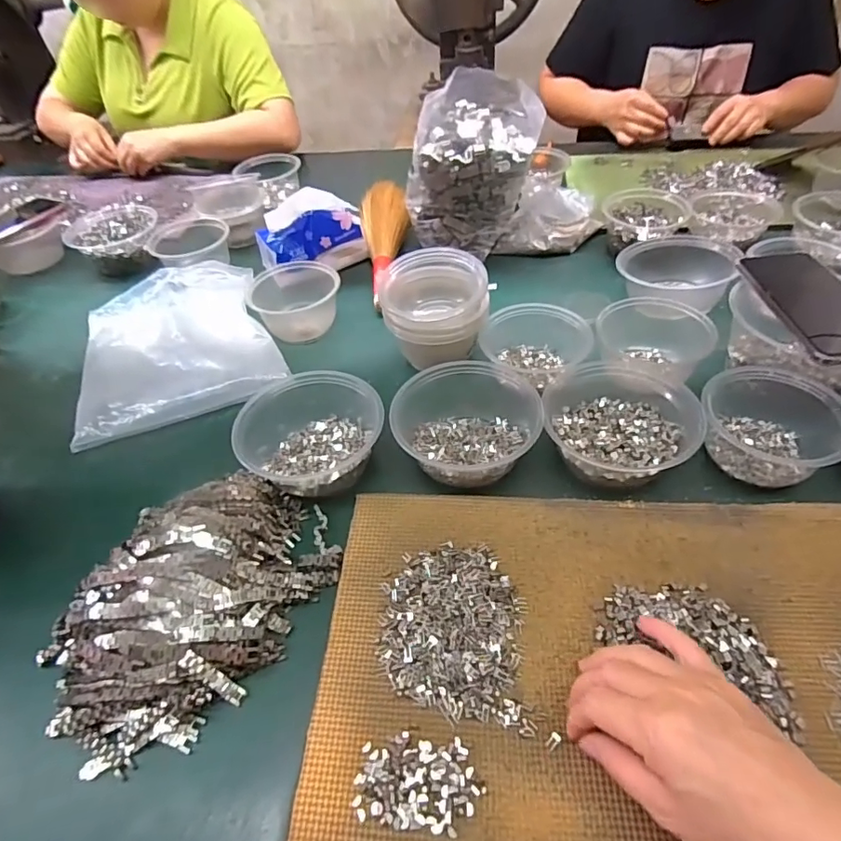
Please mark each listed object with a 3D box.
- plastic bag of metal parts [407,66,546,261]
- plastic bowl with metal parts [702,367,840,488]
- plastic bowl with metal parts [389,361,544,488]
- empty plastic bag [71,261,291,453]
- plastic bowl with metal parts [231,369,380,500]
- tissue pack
[{"bbox_3d":[0.074,-0.358,0.730,0.171,0.185,0.168,4,49,9],"label":"plastic bag of metal parts"},{"bbox_3d":[0.322,-0.006,0.470,0.113,0.049,0.127,34,60,30],"label":"plastic bowl with metal parts"},{"bbox_3d":[0.042,-0.002,0.497,0.129,0.057,0.132,-3,49,3],"label":"plastic bowl with metal parts"},{"bbox_3d":[-0.307,-0.104,0.646,0.224,0.043,0.264,-19,50,-11],"label":"empty plastic bag"},{"bbox_3d":[-0.106,0.011,0.499,0.135,0.060,0.119,-34,54,-22],"label":"plastic bowl with metal parts"},{"bbox_3d":[-0.157,-0.272,0.738,0.151,0.091,0.065,-14,49,-6],"label":"tissue pack"}]

